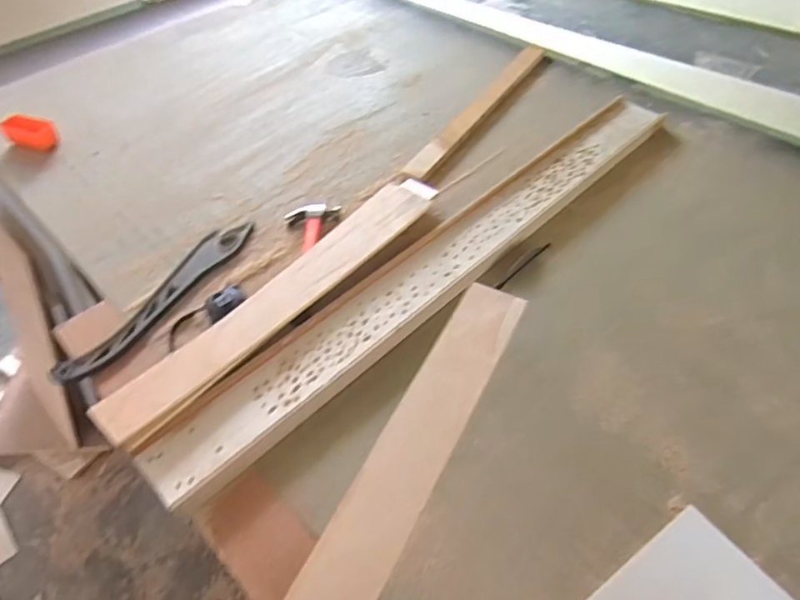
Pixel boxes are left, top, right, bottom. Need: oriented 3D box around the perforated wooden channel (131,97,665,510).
[{"bbox_3d":[0.096,-0.082,0.894,1.086,0.021,0.126,-38,56,-25],"label":"perforated wooden channel"}]

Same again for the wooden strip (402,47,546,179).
[{"bbox_3d":[0.179,-0.428,1.195,0.059,0.015,0.551,25,56,24],"label":"wooden strip"}]

